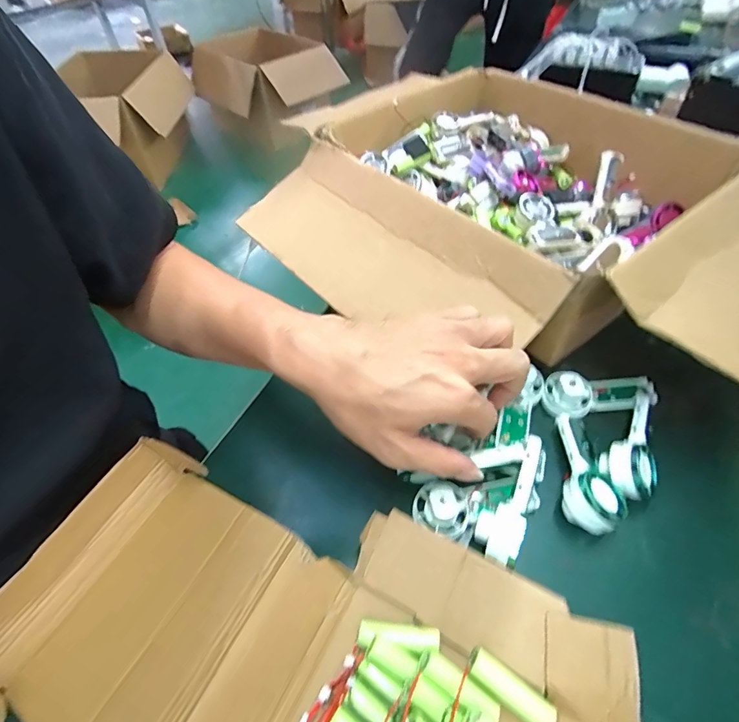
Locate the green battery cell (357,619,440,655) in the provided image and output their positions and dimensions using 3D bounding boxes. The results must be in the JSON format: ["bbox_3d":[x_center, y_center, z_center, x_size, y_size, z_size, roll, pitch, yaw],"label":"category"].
[{"bbox_3d":[0.018,0.169,0.259,0.049,0.012,0.014,5,51,4],"label":"green battery cell"}]

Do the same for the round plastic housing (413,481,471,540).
[{"bbox_3d":[0.052,0.104,0.304,0.040,0.023,0.038,0,51,0],"label":"round plastic housing"}]

